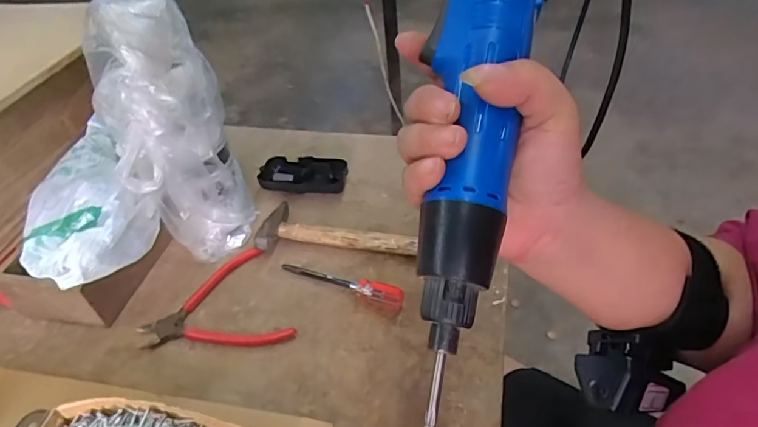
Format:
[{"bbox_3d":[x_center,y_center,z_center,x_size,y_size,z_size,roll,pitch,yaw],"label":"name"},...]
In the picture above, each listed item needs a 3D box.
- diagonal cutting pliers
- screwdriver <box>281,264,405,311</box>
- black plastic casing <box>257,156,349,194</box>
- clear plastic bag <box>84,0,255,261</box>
[{"bbox_3d":[-0.164,0.094,0.476,0.136,0.011,0.118,-15,44,-13],"label":"diagonal cutting pliers"},{"bbox_3d":[-0.040,0.065,0.489,0.138,0.024,0.022,17,46,20],"label":"screwdriver"},{"bbox_3d":[-0.094,-0.047,0.608,0.107,0.025,0.056,5,43,8],"label":"black plastic casing"},{"bbox_3d":[-0.195,-0.063,0.471,0.102,0.263,0.131,-18,45,-17],"label":"clear plastic bag"}]

